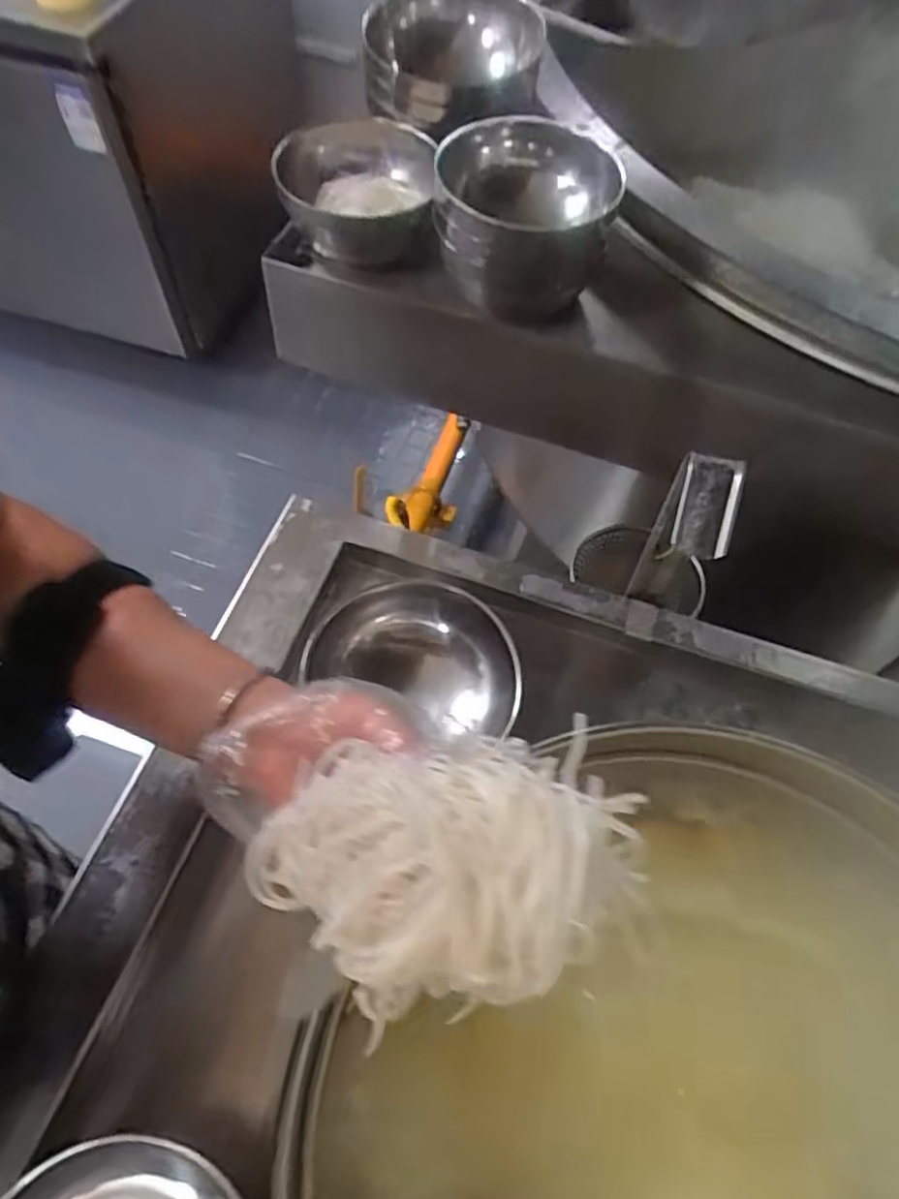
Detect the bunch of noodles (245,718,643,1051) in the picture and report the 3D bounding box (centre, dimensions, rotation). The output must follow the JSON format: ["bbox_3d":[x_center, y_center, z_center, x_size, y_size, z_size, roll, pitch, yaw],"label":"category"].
[{"bbox_3d":[-0.005,0.101,0.267,0.138,0.076,0.095,-13,63,-11],"label":"bunch of noodles"}]

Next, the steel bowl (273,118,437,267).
[{"bbox_3d":[-0.086,-0.368,0.647,0.141,0.074,0.126,4,61,-2],"label":"steel bowl"}]

